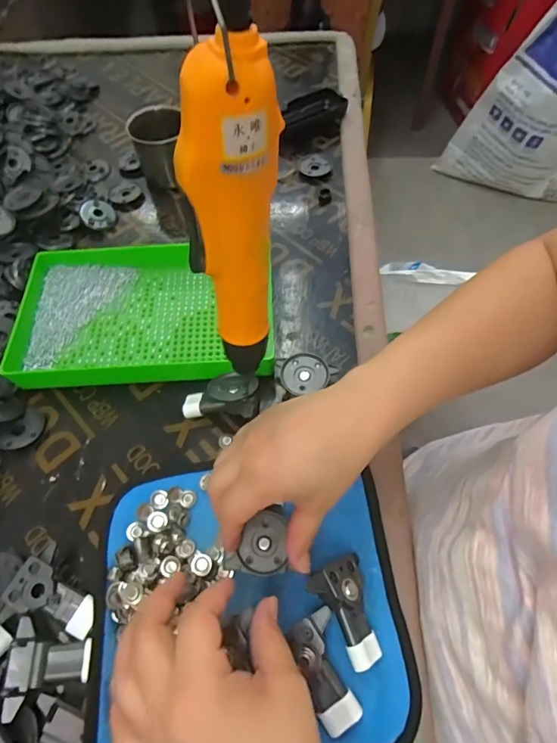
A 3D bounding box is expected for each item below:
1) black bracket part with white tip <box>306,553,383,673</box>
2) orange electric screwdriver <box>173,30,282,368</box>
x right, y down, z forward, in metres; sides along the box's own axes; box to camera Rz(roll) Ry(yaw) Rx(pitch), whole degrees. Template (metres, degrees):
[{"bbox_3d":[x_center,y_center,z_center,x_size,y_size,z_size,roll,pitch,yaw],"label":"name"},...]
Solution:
[{"bbox_3d":[0.053,0.161,0.300,0.044,0.027,0.063,-26,63,-14],"label":"black bracket part with white tip"},{"bbox_3d":[-0.021,-0.065,0.223,0.032,0.173,0.035,0,60,0],"label":"orange electric screwdriver"}]

